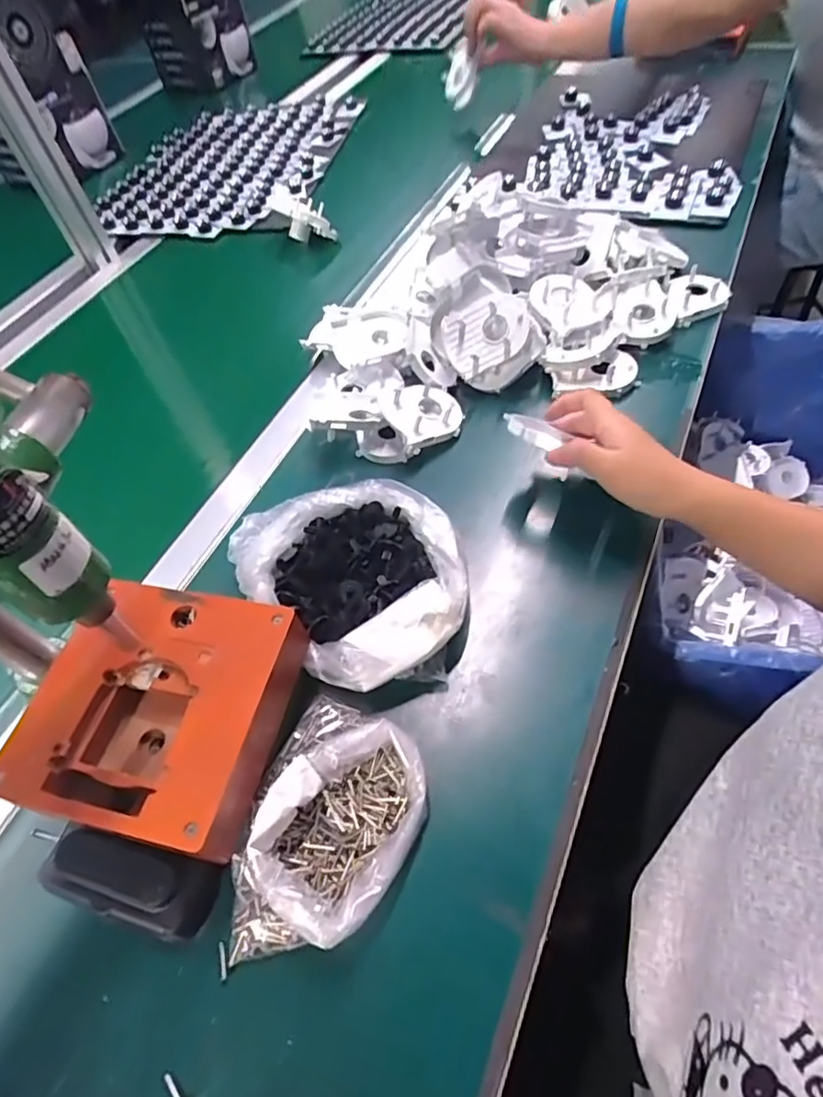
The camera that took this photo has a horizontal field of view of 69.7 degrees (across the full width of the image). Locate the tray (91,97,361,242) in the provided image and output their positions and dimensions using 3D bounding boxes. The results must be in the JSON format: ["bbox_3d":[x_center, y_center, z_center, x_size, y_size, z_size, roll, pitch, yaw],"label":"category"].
[{"bbox_3d":[-0.298,-0.657,1.003,0.360,0.040,0.461,6,55,13],"label":"tray"}]

